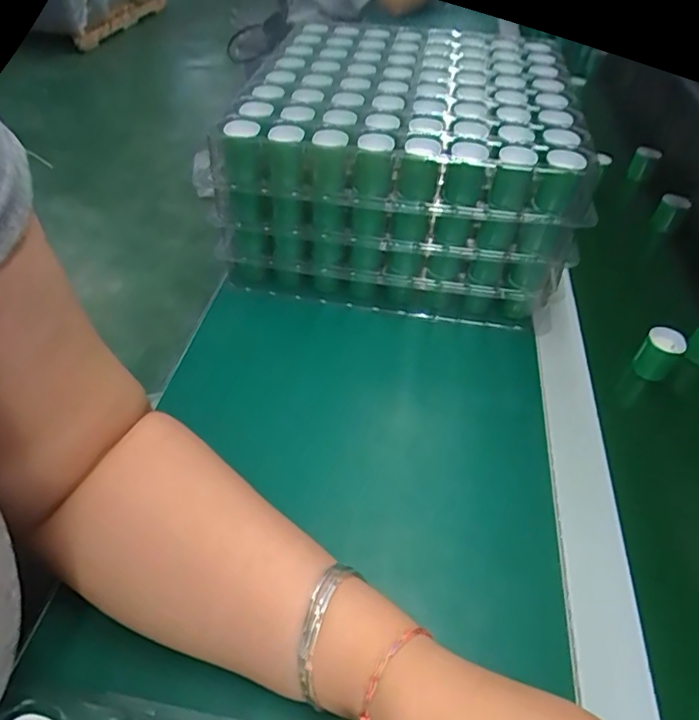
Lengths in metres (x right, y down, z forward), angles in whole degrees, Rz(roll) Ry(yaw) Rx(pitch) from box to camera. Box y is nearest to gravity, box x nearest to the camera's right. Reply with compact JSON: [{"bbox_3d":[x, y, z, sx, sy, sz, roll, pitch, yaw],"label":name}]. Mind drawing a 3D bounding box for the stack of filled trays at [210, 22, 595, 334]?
[{"bbox_3d":[0.058,-0.204,0.527,0.289,0.144,0.307,9,47,7],"label":"stack of filled trays"}]

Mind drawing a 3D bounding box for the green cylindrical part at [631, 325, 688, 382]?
[{"bbox_3d":[0.257,-0.004,0.439,0.026,0.041,0.028,1,46,-1],"label":"green cylindrical part"}]

